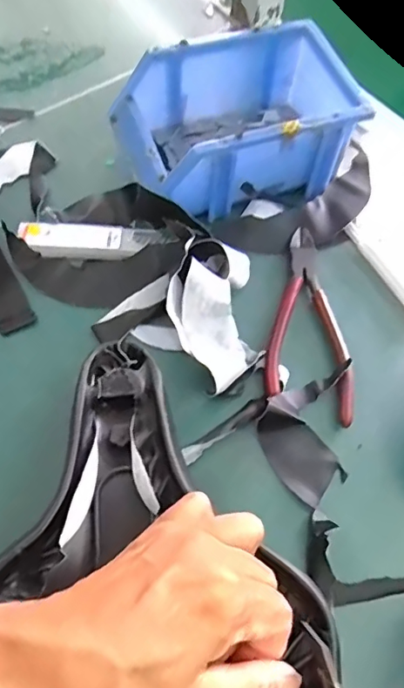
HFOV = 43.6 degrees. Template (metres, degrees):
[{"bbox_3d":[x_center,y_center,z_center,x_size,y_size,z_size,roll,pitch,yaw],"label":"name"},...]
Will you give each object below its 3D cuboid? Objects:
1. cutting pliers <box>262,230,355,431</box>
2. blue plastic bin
[{"bbox_3d":[0.078,-0.019,0.370,0.059,0.013,0.155,7,63,0],"label":"cutting pliers"},{"bbox_3d":[0.029,-0.175,0.410,0.176,0.078,0.120,-17,66,-12],"label":"blue plastic bin"}]

